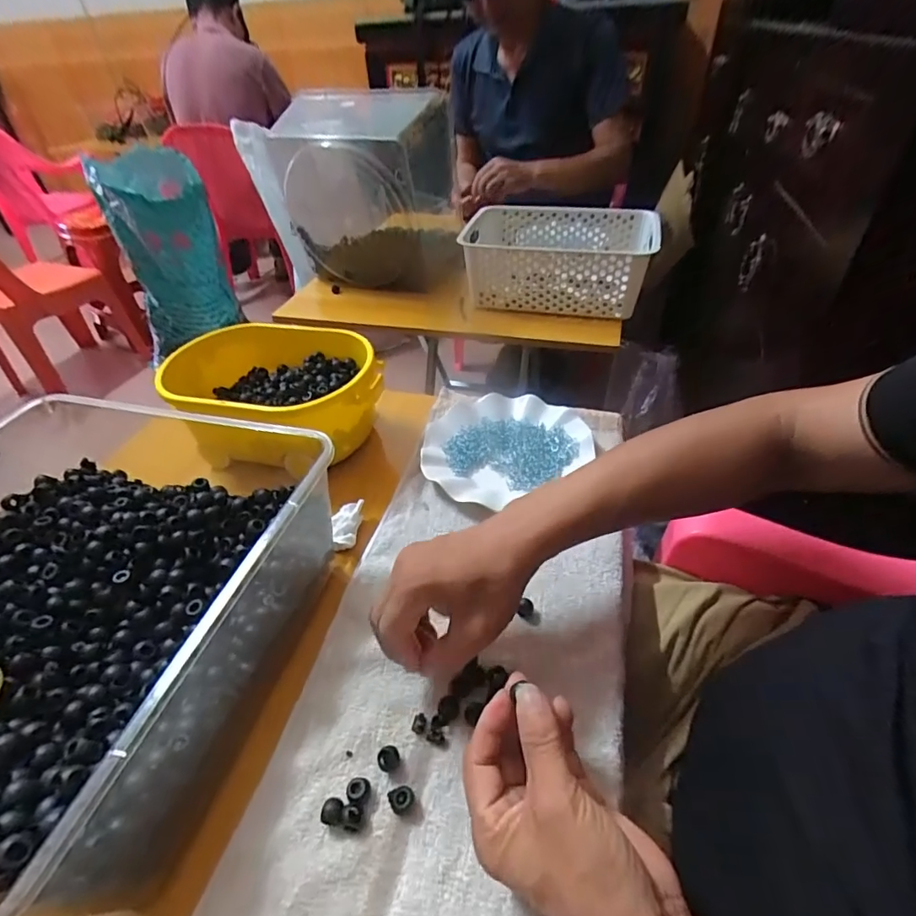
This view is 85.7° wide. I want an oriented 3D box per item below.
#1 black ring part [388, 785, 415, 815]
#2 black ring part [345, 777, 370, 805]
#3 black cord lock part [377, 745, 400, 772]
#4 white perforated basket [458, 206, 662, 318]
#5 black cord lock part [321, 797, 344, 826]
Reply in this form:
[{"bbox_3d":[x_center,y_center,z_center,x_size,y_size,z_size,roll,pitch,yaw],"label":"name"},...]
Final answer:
[{"bbox_3d":[-0.036,0.220,0.319,0.015,0.009,0.014,-2,41,2],"label":"black ring part"},{"bbox_3d":[-0.066,0.217,0.324,0.015,0.009,0.017,-32,49,-28],"label":"black ring part"},{"bbox_3d":[-0.047,0.205,0.336,0.016,0.012,0.013,-24,45,-21],"label":"black cord lock part"},{"bbox_3d":[0.173,-0.342,0.851,0.308,0.107,0.215,5,42,11],"label":"white perforated basket"},{"bbox_3d":[-0.080,0.225,0.315,0.013,0.008,0.013,-4,41,0],"label":"black cord lock part"}]

